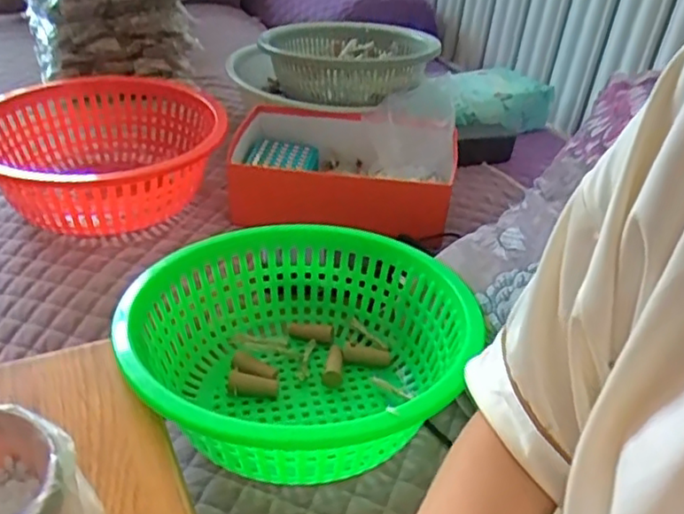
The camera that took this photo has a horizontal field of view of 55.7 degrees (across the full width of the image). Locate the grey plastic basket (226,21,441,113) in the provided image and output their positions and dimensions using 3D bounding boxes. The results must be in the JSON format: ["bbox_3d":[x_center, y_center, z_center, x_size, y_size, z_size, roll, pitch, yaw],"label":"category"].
[{"bbox_3d":[-0.004,-0.321,1.087,0.302,0.100,0.306,-17,40,-32],"label":"grey plastic basket"}]

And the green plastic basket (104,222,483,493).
[{"bbox_3d":[-0.042,0.092,0.626,0.306,0.130,0.315,5,33,-3],"label":"green plastic basket"}]

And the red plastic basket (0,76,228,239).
[{"bbox_3d":[-0.330,-0.137,0.886,0.300,0.125,0.332,-5,35,-18],"label":"red plastic basket"}]

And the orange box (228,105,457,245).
[{"bbox_3d":[-0.006,-0.129,0.912,0.309,0.100,0.220,8,33,1],"label":"orange box"}]

